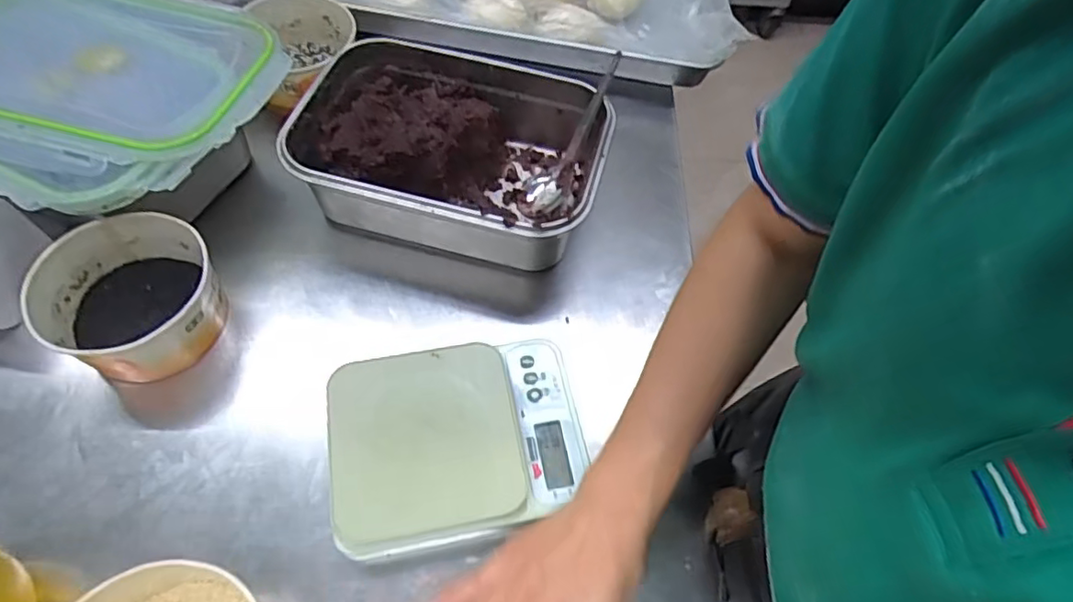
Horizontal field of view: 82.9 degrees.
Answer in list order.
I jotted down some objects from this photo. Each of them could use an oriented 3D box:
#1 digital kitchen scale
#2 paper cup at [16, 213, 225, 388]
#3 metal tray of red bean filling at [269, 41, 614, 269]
[{"bbox_3d":[-0.061,0.107,0.471,0.189,0.029,0.141,-8,59,-9],"label":"digital kitchen scale"},{"bbox_3d":[-0.333,-0.003,0.504,0.129,0.062,0.125,2,58,-3],"label":"paper cup"},{"bbox_3d":[-0.081,-0.139,0.590,0.280,0.092,0.189,15,59,5],"label":"metal tray of red bean filling"}]

